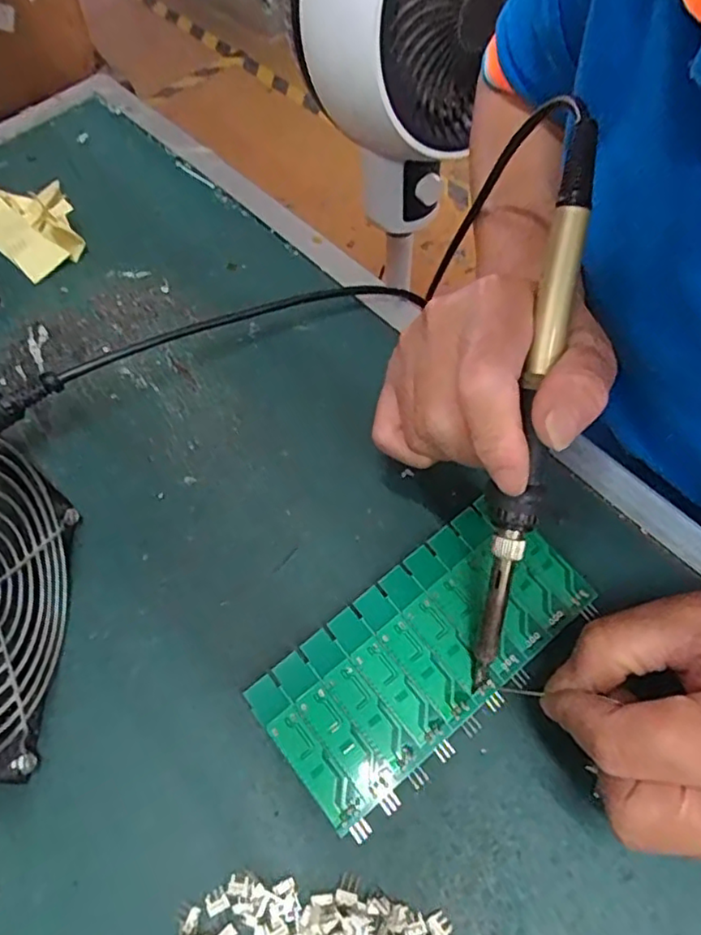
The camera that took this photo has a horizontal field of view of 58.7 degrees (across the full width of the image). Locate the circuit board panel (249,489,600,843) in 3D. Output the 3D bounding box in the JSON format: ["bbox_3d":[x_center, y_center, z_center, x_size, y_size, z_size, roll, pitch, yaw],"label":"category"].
[{"bbox_3d":[0.031,0.073,0.257,0.137,0.013,0.063,-37,65,-15],"label":"circuit board panel"}]

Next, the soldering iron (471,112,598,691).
[{"bbox_3d":[0.067,-0.020,0.233,0.017,0.020,0.208,11,96,10],"label":"soldering iron"}]

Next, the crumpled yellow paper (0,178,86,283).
[{"bbox_3d":[-0.198,-0.149,0.385,0.054,0.020,0.066,-33,64,-13],"label":"crumpled yellow paper"}]

